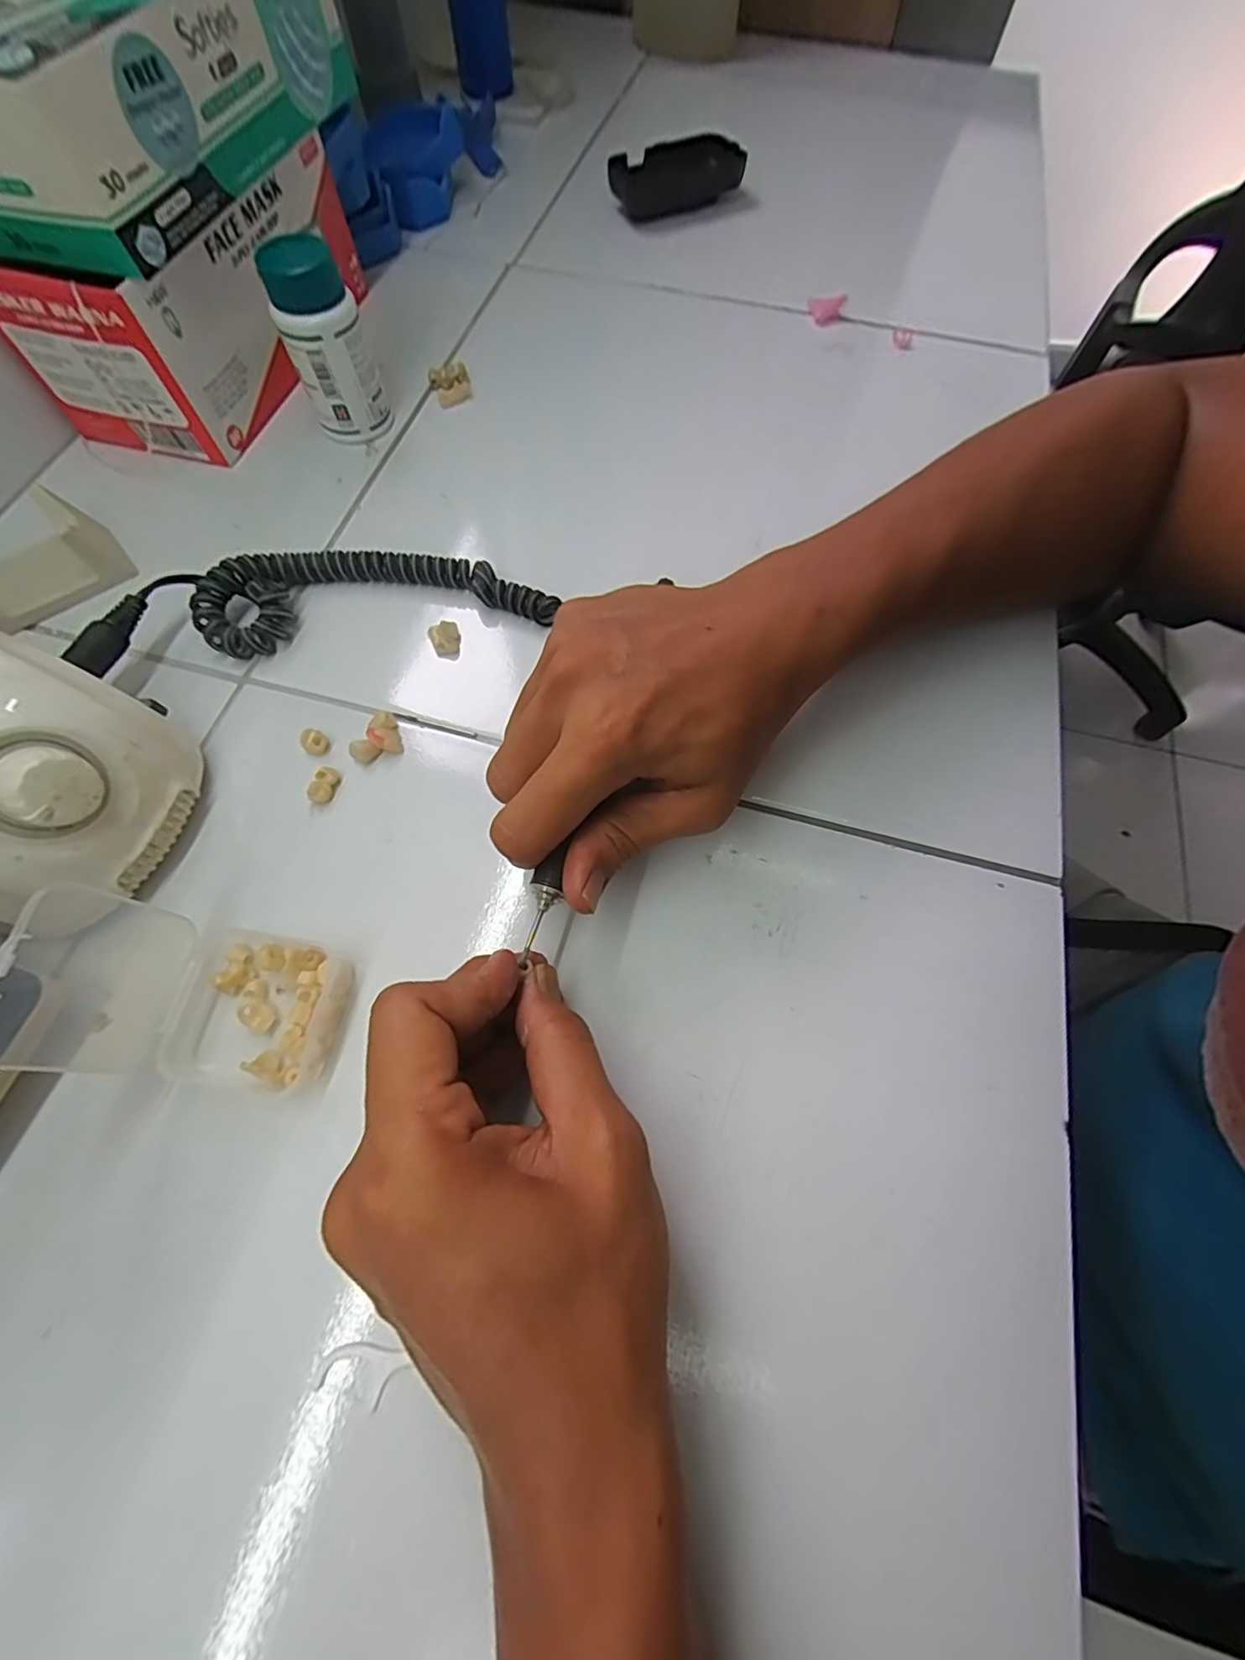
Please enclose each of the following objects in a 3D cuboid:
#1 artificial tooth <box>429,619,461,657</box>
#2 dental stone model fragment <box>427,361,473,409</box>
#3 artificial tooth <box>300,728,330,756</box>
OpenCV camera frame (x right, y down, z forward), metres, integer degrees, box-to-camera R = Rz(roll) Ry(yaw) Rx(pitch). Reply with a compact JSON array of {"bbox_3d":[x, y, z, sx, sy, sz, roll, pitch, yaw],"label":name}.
[{"bbox_3d":[-0.092,-0.099,0.300,0.015,0.010,0.017,-17,69,-8],"label":"artificial tooth"},{"bbox_3d":[-0.111,-0.292,0.375,0.024,0.012,0.029,-21,70,-10],"label":"dental stone model fragment"},{"bbox_3d":[-0.146,-0.042,0.273,0.011,0.006,0.012,39,72,14],"label":"artificial tooth"}]

